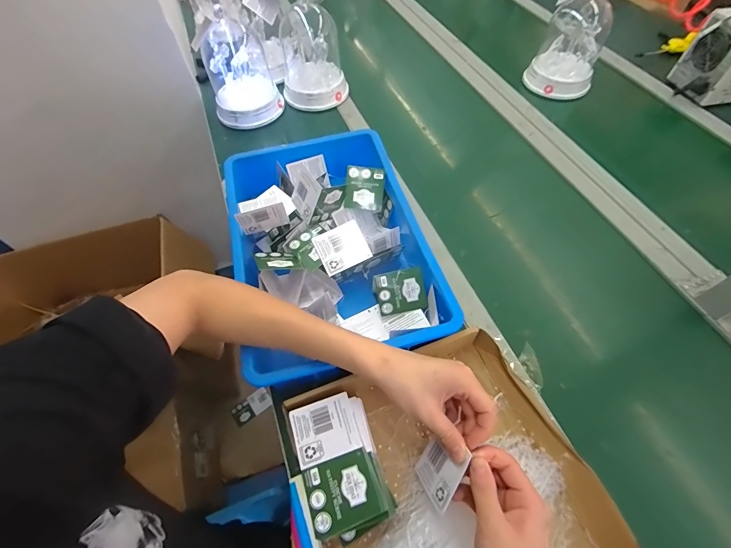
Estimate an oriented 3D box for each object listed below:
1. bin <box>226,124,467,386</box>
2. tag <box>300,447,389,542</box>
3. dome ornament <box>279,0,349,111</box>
[{"bbox_3d":[-0.061,-0.068,0.565,0.269,0.104,0.383,-15,59,-8],"label":"bin"},{"bbox_3d":[-0.023,0.228,0.372,0.075,0.009,0.065,-19,59,-9],"label":"tag"},{"bbox_3d":[-0.126,-0.501,0.808,0.148,0.178,0.141,-13,58,-6],"label":"dome ornament"}]

